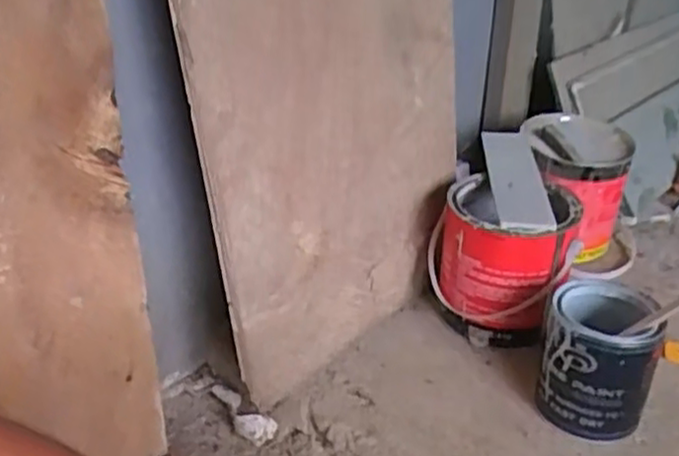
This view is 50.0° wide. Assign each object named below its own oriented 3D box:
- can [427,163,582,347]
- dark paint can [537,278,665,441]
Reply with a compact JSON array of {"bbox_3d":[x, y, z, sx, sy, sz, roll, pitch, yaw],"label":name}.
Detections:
[{"bbox_3d":[0.191,0.038,0.874,0.163,0.150,0.143,8,32,14],"label":"can"},{"bbox_3d":[0.264,0.135,0.747,0.104,0.123,0.113,11,33,18],"label":"dark paint can"}]

